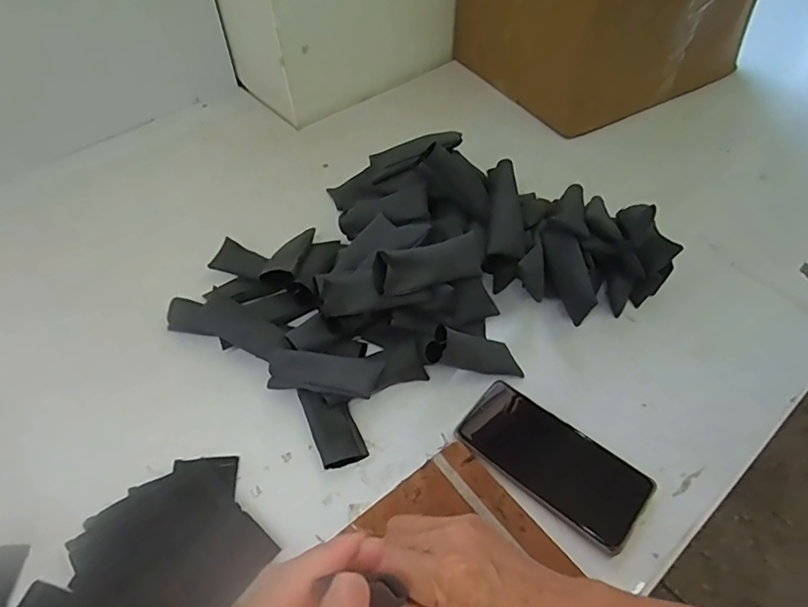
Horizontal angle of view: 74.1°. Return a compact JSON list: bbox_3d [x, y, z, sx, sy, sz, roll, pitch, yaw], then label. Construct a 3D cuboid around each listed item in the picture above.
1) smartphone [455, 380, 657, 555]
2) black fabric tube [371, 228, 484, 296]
[{"bbox_3d":[0.128,0.134,0.465,0.160,0.011,0.075,32,59,25],"label":"smartphone"},{"bbox_3d":[0.028,-0.038,0.499,0.113,0.034,0.036,-19,52,-13],"label":"black fabric tube"}]

